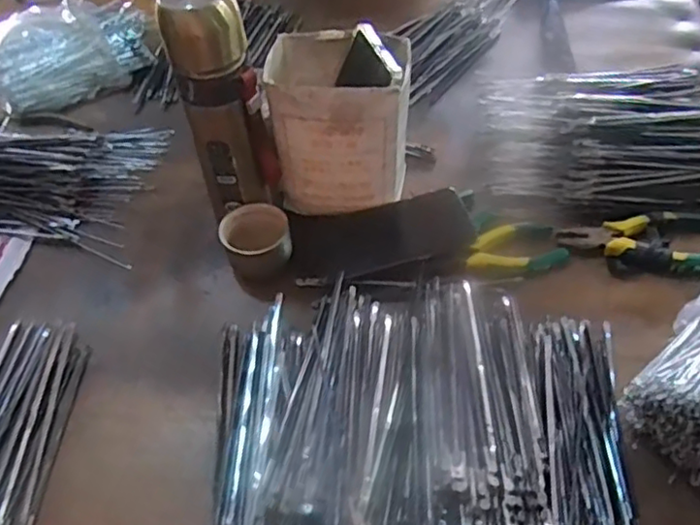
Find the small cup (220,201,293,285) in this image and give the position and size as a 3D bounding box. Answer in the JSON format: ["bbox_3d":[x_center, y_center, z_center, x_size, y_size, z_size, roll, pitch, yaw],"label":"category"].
[{"bbox_3d":[-0.088,-0.019,0.609,0.060,0.045,0.063,-1,51,2],"label":"small cup"}]

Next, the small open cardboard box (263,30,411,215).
[{"bbox_3d":[-0.009,-0.126,0.613,0.123,0.162,0.101,0,52,3],"label":"small open cardboard box"}]

